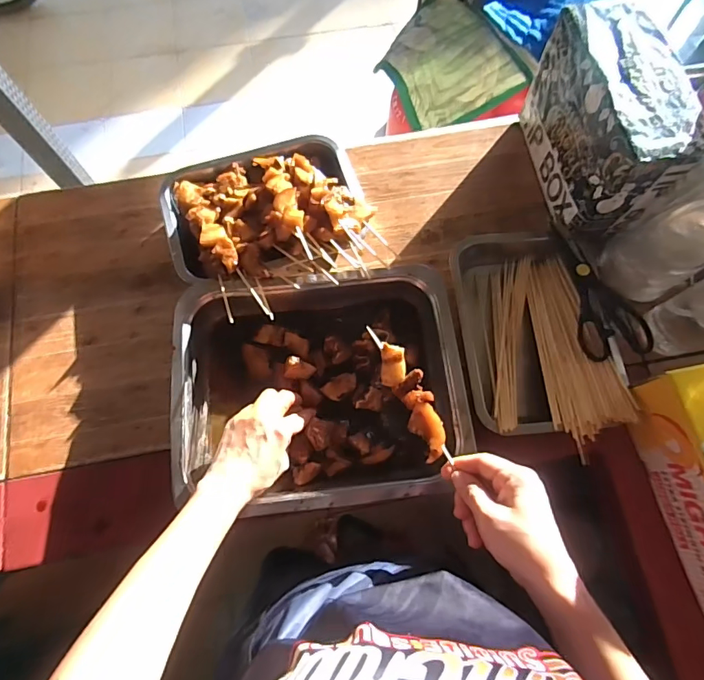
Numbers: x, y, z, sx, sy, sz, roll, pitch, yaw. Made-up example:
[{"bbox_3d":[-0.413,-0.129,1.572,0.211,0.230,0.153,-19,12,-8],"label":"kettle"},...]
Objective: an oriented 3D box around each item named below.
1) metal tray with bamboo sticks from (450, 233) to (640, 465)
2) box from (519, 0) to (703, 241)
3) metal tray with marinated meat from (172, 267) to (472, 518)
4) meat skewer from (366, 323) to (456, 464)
[{"bbox_3d":[0.228,-0.012,0.587,0.189,0.069,0.289,-6,72,-2],"label":"metal tray with bamboo sticks"},{"bbox_3d":[0.325,-0.274,0.597,0.119,0.162,0.248,-11,72,-4],"label":"box"},{"bbox_3d":[-0.035,0.056,0.551,0.331,0.061,0.273,-6,72,-3],"label":"metal tray with marinated meat"},{"bbox_3d":[0.057,0.049,0.464,0.033,0.021,0.145,-24,68,-8],"label":"meat skewer"}]

